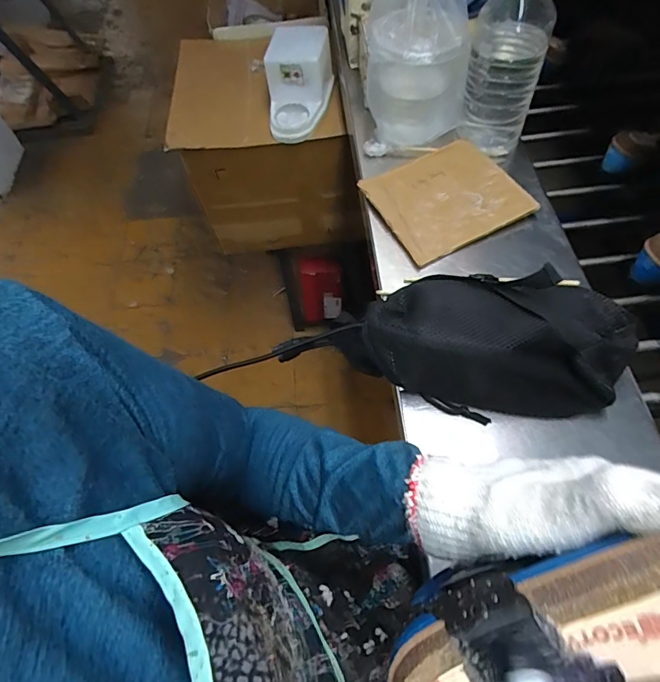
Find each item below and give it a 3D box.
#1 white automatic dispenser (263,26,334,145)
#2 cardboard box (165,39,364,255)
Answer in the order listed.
[{"bbox_3d":[-0.058,-0.458,0.802,0.102,0.114,0.169,4,59,6],"label":"white automatic dispenser"},{"bbox_3d":[-0.121,-0.407,0.994,0.320,0.323,0.289,-5,58,1],"label":"cardboard box"}]

